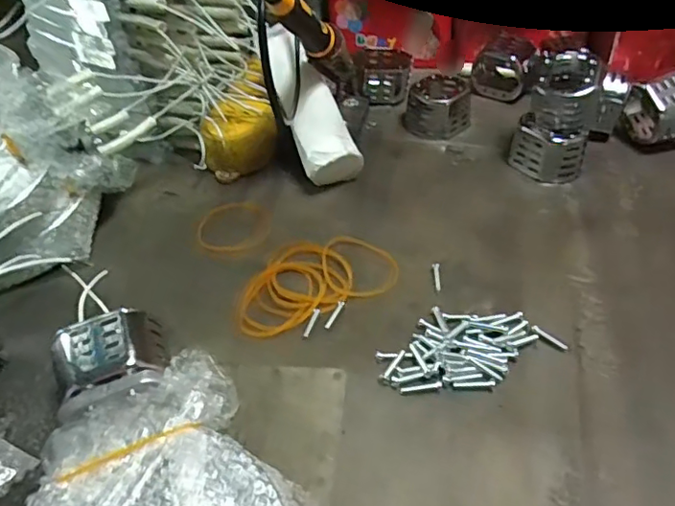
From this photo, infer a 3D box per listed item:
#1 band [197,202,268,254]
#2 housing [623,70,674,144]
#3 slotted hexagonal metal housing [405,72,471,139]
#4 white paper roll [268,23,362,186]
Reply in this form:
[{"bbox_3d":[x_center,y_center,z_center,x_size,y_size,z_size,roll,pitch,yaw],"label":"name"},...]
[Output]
[{"bbox_3d":[-0.077,-0.020,0.416,0.052,0.004,0.062,-10,44,-7],"label":"band"},{"bbox_3d":[0.265,-0.116,0.457,0.033,0.055,0.052,-14,44,-11],"label":"housing"},{"bbox_3d":[0.094,-0.137,0.515,0.058,0.029,0.063,4,44,8],"label":"slotted hexagonal metal housing"},{"bbox_3d":[-0.026,-0.123,0.452,0.044,0.040,0.146,-18,71,-15],"label":"white paper roll"}]

